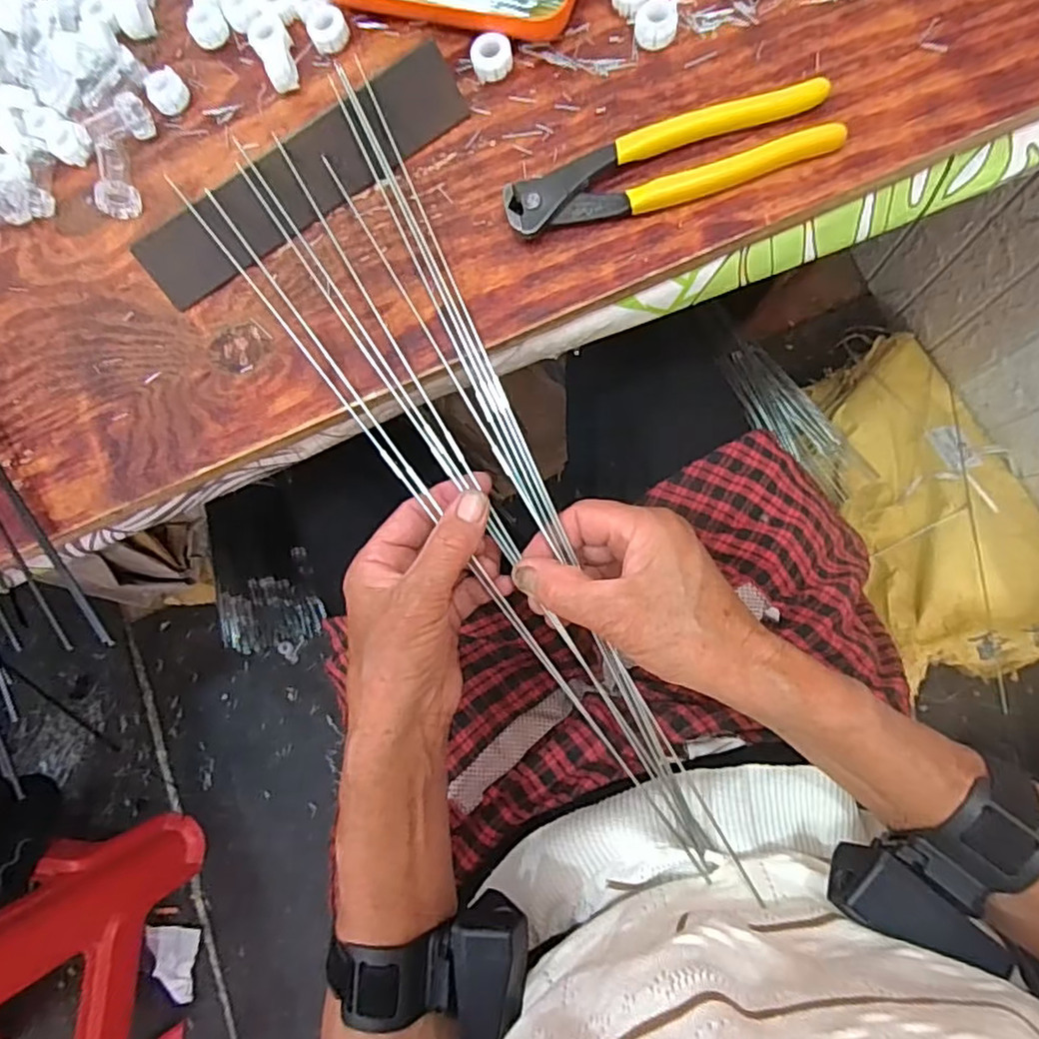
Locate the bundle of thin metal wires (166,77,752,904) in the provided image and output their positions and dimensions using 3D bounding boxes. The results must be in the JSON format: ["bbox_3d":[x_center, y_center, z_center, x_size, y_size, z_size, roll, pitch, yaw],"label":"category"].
[{"bbox_3d":[-0.016,-0.004,0.343,0.100,0.032,0.441,-29,91,4],"label":"bundle of thin metal wires"}]

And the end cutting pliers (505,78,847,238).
[{"bbox_3d":[0.075,-0.180,0.318,0.164,0.014,0.038,-16,81,6],"label":"end cutting pliers"}]

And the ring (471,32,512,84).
[{"bbox_3d":[-0.015,-0.248,0.336,0.021,0.011,0.021,-1,82,8],"label":"ring"}]

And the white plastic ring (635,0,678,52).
[{"bbox_3d":[0.071,-0.258,0.326,0.021,0.011,0.021,-1,82,8],"label":"white plastic ring"}]

